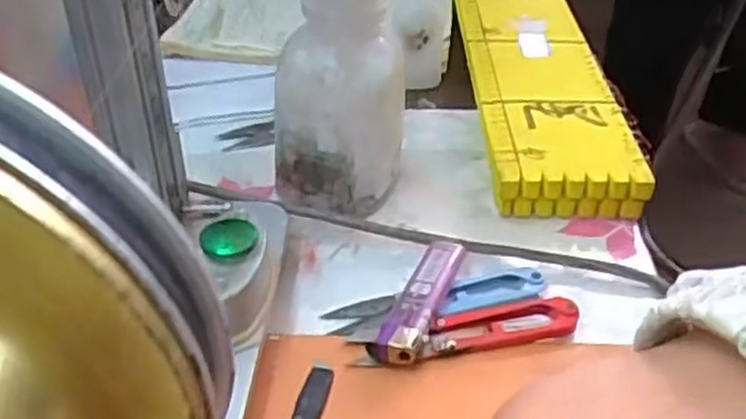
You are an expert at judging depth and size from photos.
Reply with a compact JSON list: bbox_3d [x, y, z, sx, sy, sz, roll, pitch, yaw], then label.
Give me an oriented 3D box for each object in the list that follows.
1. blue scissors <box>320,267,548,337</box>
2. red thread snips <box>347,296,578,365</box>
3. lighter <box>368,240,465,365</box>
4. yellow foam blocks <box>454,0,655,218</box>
[{"bbox_3d":[0.029,0.042,0.356,0.101,0.011,0.023,-6,38,-11],"label":"blue scissors"},{"bbox_3d":[0.039,0.050,0.336,0.098,0.009,0.023,-6,38,-11],"label":"red thread snips"},{"bbox_3d":[0.021,0.039,0.346,0.022,0.014,0.077,14,39,15],"label":"lighter"},{"bbox_3d":[0.103,-0.103,0.526,0.080,0.032,0.320,1,37,-2],"label":"yellow foam blocks"}]

